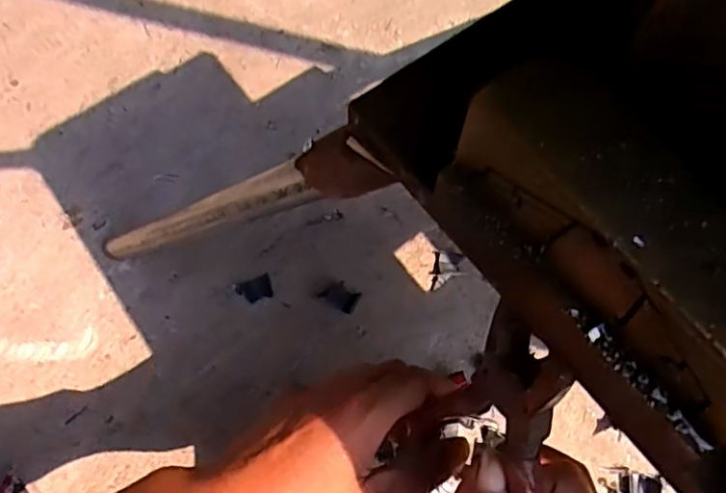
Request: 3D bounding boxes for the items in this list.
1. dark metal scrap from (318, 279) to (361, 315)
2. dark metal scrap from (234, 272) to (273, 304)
[{"bbox_3d":[-0.020,0.045,0.528,0.033,0.005,0.023,30,70,10],"label":"dark metal scrap"},{"bbox_3d":[-0.100,0.040,0.536,0.033,0.004,0.023,-21,70,-10],"label":"dark metal scrap"}]

